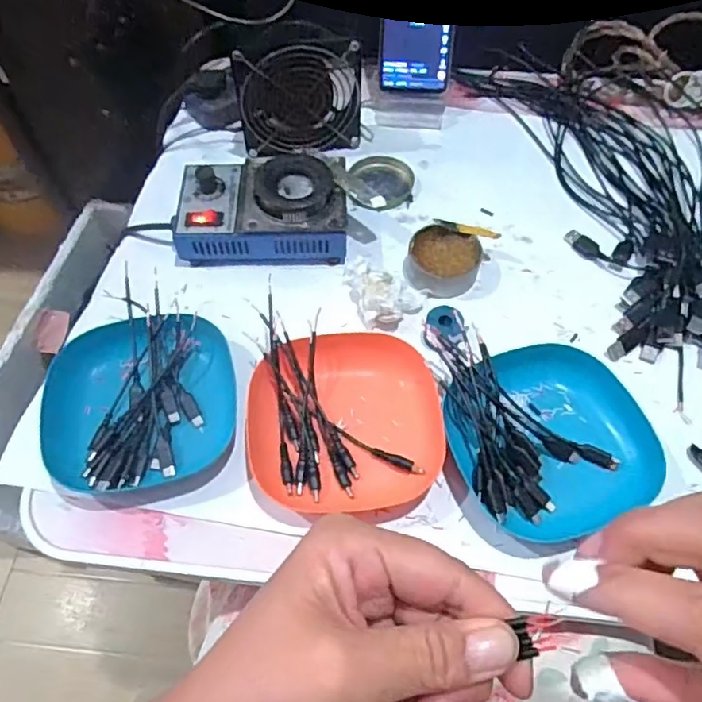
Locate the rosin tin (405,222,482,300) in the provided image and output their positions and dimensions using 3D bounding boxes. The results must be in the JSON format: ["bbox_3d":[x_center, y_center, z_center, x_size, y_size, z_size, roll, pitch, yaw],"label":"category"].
[{"bbox_3d":[0.082,-0.079,0.526,0.063,0.025,0.061,0,59,0],"label":"rosin tin"}]

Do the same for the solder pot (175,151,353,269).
[{"bbox_3d":[-0.079,-0.130,0.533,0.151,0.053,0.096,3,60,2],"label":"solder pot"}]

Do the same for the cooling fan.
[{"bbox_3d":[-0.048,-0.244,0.579,0.115,0.103,0.039,-6,60,-3],"label":"cooling fan"}]

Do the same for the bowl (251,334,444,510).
[{"bbox_3d":[-0.005,0.049,0.443,0.137,0.028,0.134,-8,60,-4],"label":"bowl"}]

